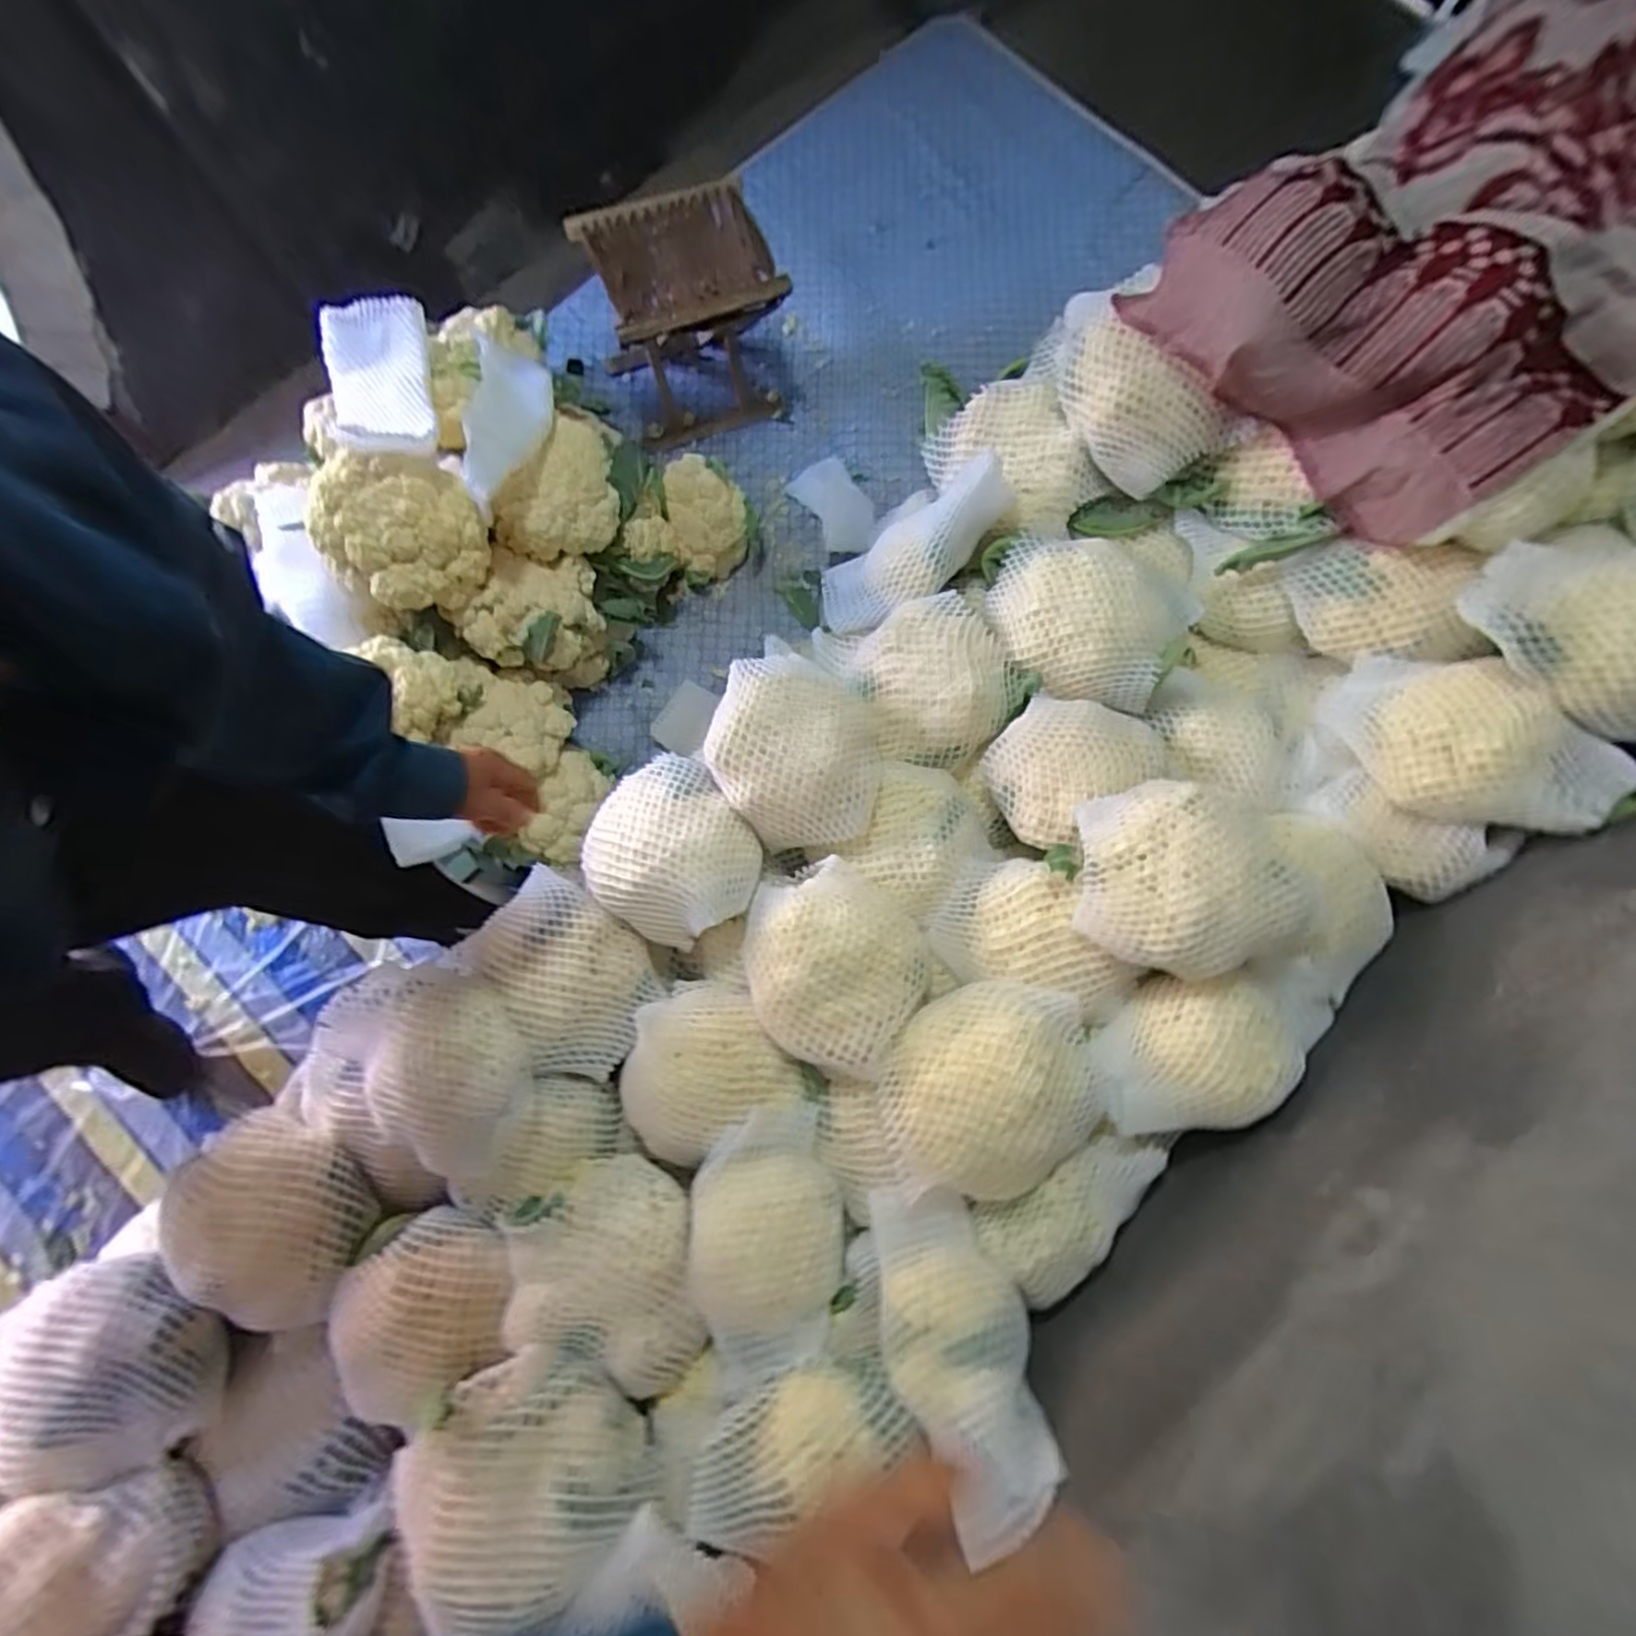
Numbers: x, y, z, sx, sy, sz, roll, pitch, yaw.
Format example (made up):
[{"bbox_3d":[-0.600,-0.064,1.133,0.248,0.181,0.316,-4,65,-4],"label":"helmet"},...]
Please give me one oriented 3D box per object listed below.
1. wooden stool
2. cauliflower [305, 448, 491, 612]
[{"bbox_3d":[-0.186,-0.743,1.098,0.238,0.288,0.200,-27,76,-8],"label":"wooden stool"},{"bbox_3d":[-0.496,-0.342,0.848,0.172,0.131,0.134,-44,79,-11],"label":"cauliflower"}]

